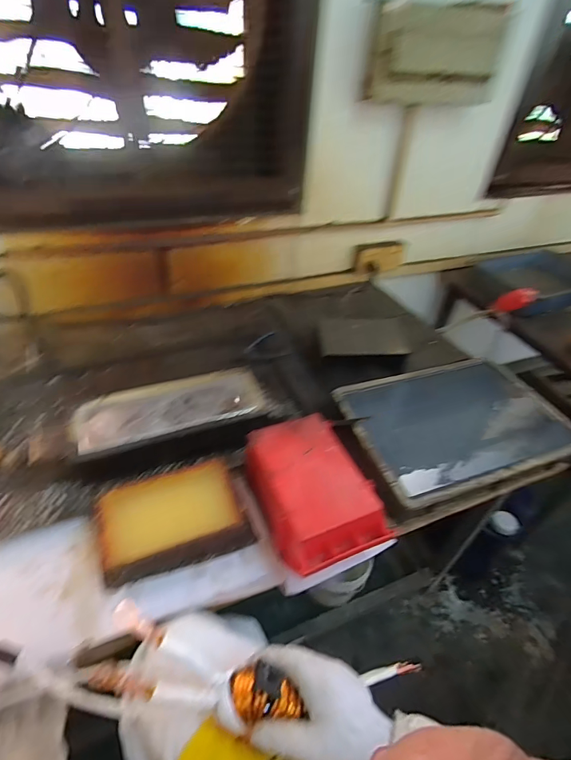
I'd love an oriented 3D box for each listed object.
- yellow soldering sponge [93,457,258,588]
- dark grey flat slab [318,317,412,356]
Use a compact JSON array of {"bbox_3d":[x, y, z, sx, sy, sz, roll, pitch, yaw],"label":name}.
[{"bbox_3d":[-0.175,0.217,0.618,0.222,0.059,0.146,-14,45,-21],"label":"yellow soldering sponge"},{"bbox_3d":[0.181,-0.102,0.933,0.206,0.085,0.019,0,11,26],"label":"dark grey flat slab"}]

